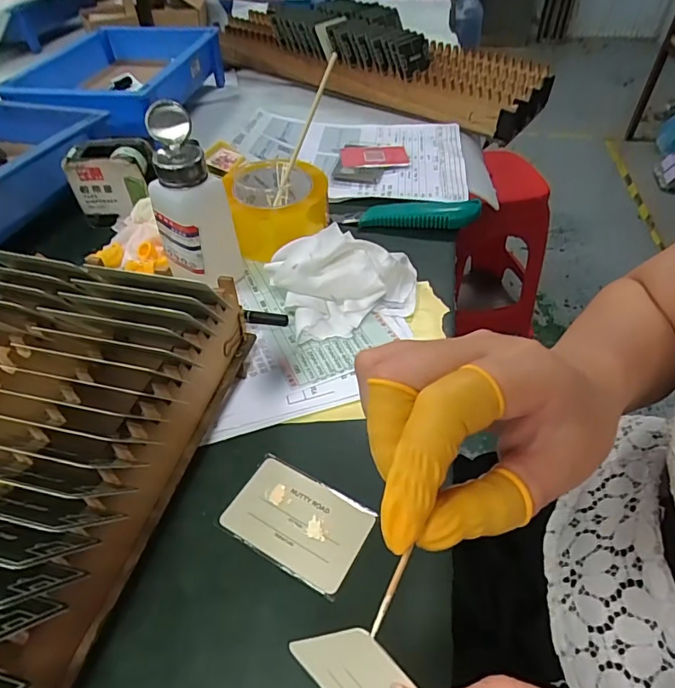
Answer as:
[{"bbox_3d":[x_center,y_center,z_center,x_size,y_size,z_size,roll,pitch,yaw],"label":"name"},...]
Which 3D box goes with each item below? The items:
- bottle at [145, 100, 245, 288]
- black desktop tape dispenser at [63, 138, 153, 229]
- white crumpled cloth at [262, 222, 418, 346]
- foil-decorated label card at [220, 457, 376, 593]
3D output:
[{"bbox_3d":[-0.122,-0.116,0.406,0.065,0.139,0.060,-16,47,-14],"label":"bottle"},{"bbox_3d":[-0.234,-0.174,0.514,0.080,0.072,0.055,1,46,2],"label":"black desktop tape dispenser"},{"bbox_3d":[0.012,-0.061,0.418,0.137,0.065,0.083,-10,46,-8],"label":"white crumpled cloth"},{"bbox_3d":[-0.025,0.110,0.298,0.084,0.004,0.052,23,54,23],"label":"foil-decorated label card"}]

